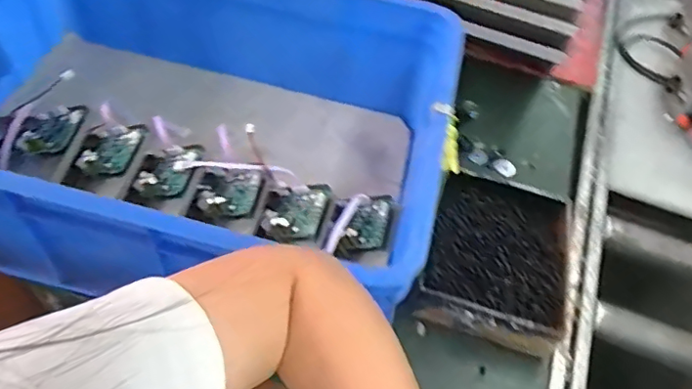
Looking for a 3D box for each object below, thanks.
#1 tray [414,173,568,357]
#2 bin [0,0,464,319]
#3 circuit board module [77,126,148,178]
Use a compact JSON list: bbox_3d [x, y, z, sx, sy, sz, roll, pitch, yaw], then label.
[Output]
[{"bbox_3d":[0.187,0.076,0.684,0.179,0.048,0.209,17,53,7],"label":"tray"},{"bbox_3d":[-0.192,-0.097,0.681,0.599,0.224,0.443,12,52,3],"label":"bin"},{"bbox_3d":[-0.286,-0.054,0.666,0.074,0.024,0.072,9,52,1],"label":"circuit board module"}]

